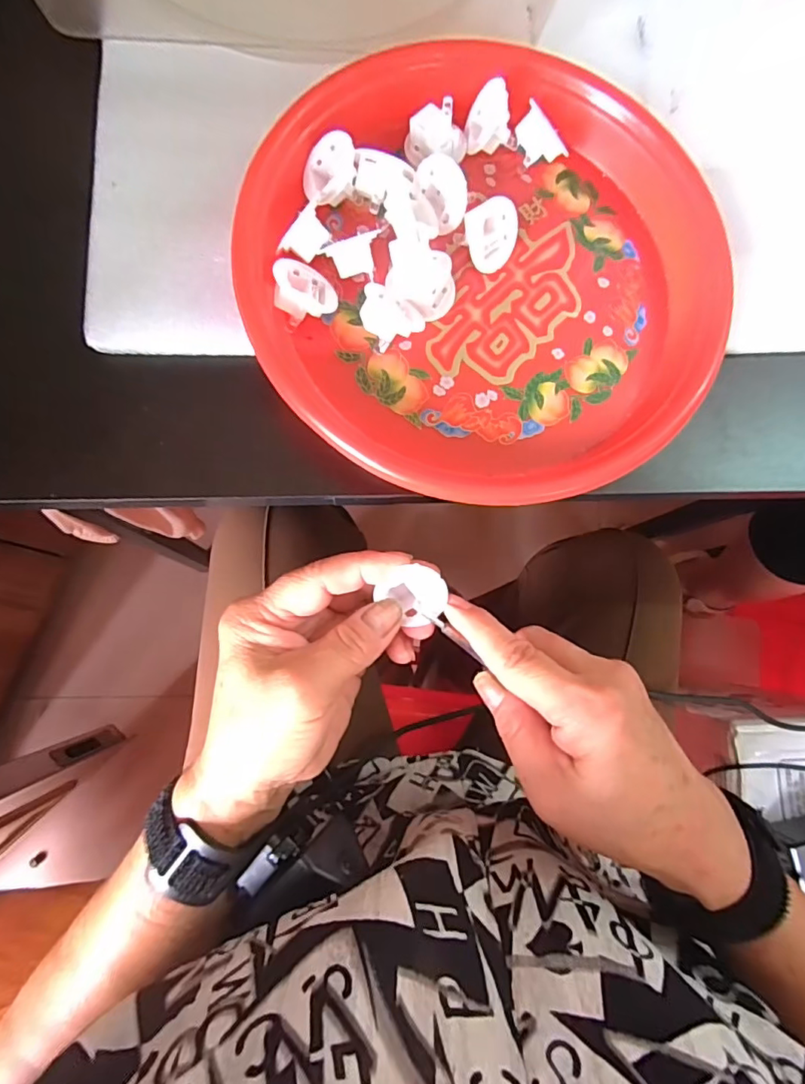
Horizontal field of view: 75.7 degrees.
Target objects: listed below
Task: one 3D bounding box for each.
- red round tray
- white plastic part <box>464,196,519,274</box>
[{"bbox_3d":[0.041,-0.135,0.264,0.228,0.030,0.226,1,83,-4],"label":"red round tray"},{"bbox_3d":[0.046,-0.158,0.267,0.029,0.009,0.032,-21,124,-19],"label":"white plastic part"}]

